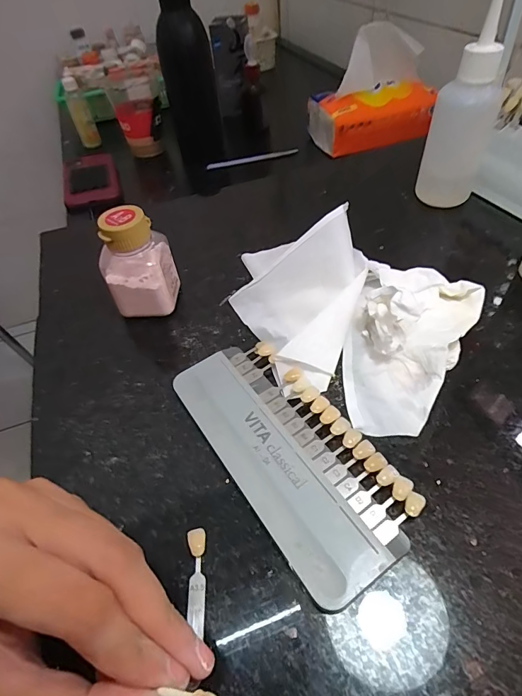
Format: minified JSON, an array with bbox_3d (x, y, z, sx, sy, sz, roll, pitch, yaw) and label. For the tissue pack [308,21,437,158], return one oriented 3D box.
[{"bbox_3d":[0.159,-0.368,0.569,0.157,0.135,0.091,-17,50,-9],"label":"tissue pack"}]

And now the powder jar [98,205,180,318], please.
[{"bbox_3d":[-0.084,-0.057,0.275,0.040,0.076,0.035,0,50,6],"label":"powder jar"}]

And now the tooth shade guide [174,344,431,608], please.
[{"bbox_3d":[0.013,0.051,0.211,0.065,0.010,0.145,-29,52,-20],"label":"tooth shade guide"}]

